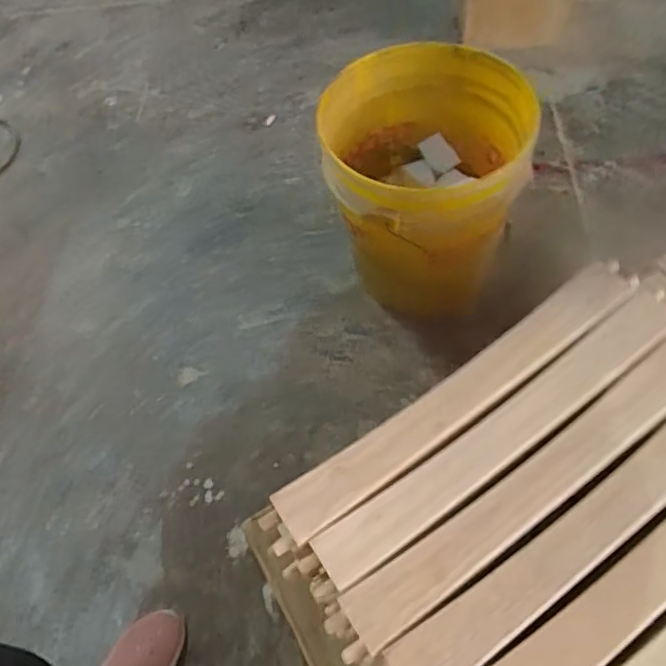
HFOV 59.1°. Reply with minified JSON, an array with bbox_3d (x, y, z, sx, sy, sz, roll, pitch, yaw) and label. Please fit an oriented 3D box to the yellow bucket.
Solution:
[{"bbox_3d":[0.146,-0.259,1.051,0.335,0.337,0.334,-3,60,5],"label":"yellow bucket"}]

